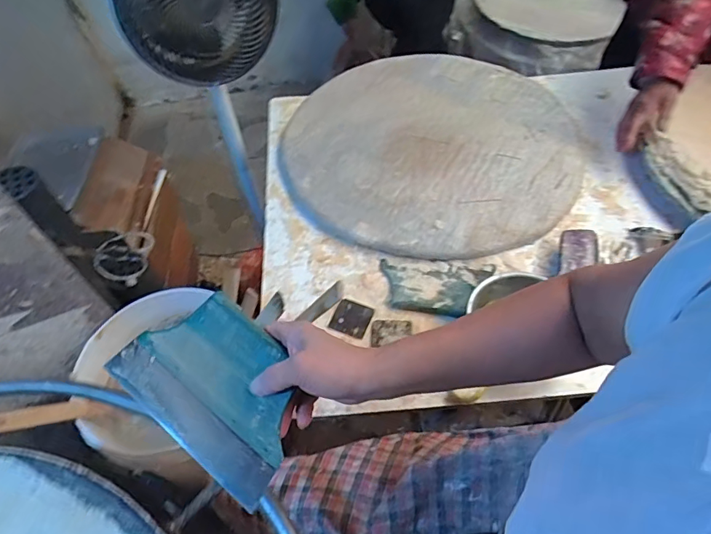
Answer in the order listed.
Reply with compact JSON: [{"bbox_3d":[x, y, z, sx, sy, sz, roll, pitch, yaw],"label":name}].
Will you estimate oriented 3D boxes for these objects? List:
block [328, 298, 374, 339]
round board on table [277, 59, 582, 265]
[{"bbox_3d":[-0.006,0.083,0.774,0.059,0.007,0.060,19,58,17],"label":"block"},{"bbox_3d":[0.155,-0.264,0.991,0.587,0.025,0.567,-2,54,3],"label":"round board on table"}]

